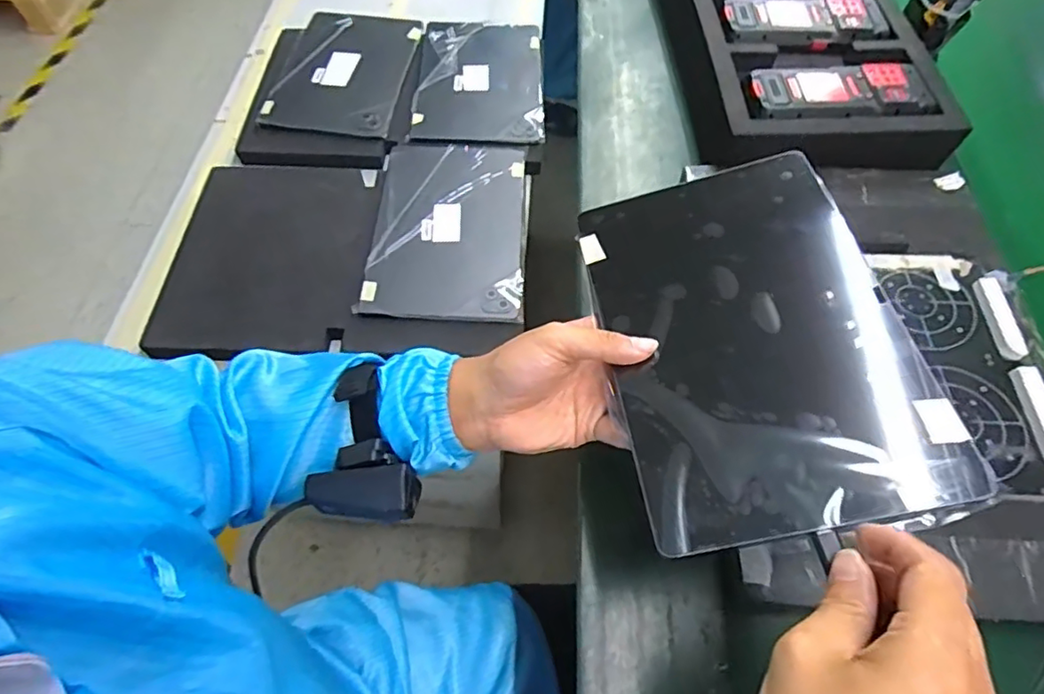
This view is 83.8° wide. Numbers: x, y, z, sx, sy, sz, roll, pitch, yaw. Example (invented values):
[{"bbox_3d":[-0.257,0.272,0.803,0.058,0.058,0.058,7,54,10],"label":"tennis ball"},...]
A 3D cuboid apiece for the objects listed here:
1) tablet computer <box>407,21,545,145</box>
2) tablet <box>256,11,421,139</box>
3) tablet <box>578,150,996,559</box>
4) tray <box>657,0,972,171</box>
[{"bbox_3d":[-0.057,-0.367,0.785,0.168,0.012,0.240,1,61,-1],"label":"tablet computer"},{"bbox_3d":[-0.243,-0.379,0.786,0.173,0.013,0.237,6,61,2],"label":"tablet"},{"bbox_3d":[0.135,-0.014,0.357,0.162,0.009,0.246,-14,58,10],"label":"tablet"},{"bbox_3d":[0.276,-0.382,0.656,0.237,0.060,0.489,-1,61,-2],"label":"tray"}]

